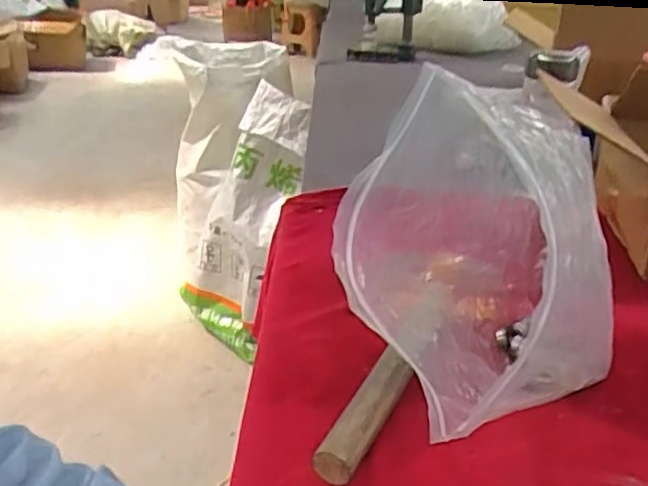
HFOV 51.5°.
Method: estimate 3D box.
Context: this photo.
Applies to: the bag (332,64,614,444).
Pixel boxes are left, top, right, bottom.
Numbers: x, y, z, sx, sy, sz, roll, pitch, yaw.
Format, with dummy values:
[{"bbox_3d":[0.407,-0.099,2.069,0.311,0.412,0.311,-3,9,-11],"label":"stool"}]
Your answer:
[{"bbox_3d":[0.120,0.015,0.470,0.136,0.246,0.242,18,31,33],"label":"bag"}]

